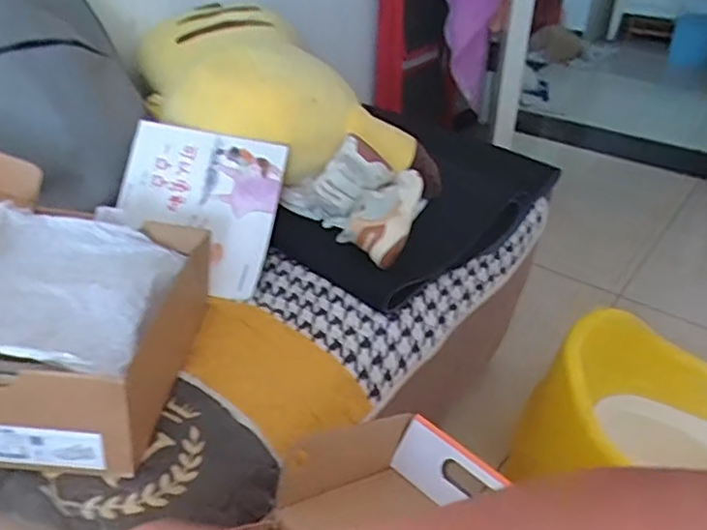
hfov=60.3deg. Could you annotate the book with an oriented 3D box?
[{"bbox_3d":[-0.204,-0.077,0.795,0.204,0.209,0.016,11,-8,4],"label":"book"}]

